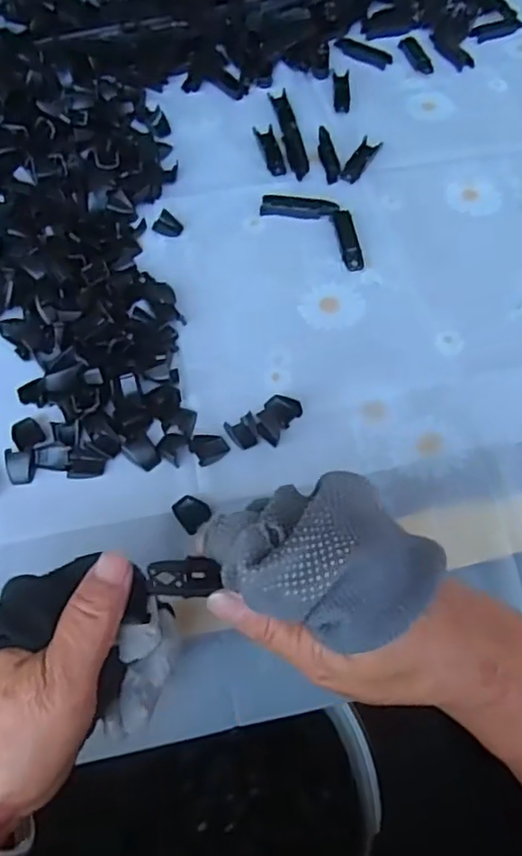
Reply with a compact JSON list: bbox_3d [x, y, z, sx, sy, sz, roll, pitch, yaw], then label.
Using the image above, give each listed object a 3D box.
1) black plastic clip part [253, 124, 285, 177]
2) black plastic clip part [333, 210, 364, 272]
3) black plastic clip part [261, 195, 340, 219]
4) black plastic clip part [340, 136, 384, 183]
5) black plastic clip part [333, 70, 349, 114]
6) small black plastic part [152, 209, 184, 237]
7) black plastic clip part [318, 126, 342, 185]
[{"bbox_3d":[0.008,-0.251,0.553,0.018,0.004,0.067,-10,61,-5],"label":"black plastic clip part"},{"bbox_3d":[0.070,-0.152,0.492,0.015,0.007,0.064,-5,61,-2],"label":"black plastic clip part"},{"bbox_3d":[0.032,-0.185,0.517,0.064,0.004,0.023,10,61,6],"label":"black plastic clip part"},{"bbox_3d":[0.089,-0.236,0.539,0.018,0.007,0.059,22,63,12],"label":"black plastic clip part"},{"bbox_3d":[0.079,-0.327,0.598,0.016,0.004,0.060,1,61,1],"label":"black plastic clip part"},{"bbox_3d":[-0.076,-0.167,0.506,0.022,0.008,0.019,31,65,17],"label":"small black plastic part"},{"bbox_3d":[0.059,-0.243,0.544,0.013,0.008,0.065,-9,61,-5],"label":"black plastic clip part"}]

